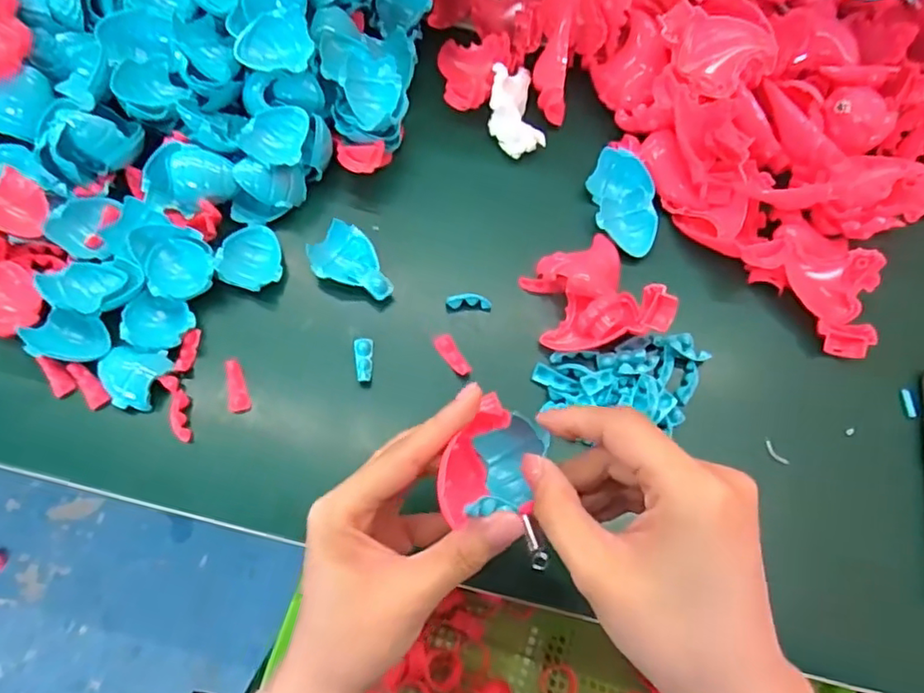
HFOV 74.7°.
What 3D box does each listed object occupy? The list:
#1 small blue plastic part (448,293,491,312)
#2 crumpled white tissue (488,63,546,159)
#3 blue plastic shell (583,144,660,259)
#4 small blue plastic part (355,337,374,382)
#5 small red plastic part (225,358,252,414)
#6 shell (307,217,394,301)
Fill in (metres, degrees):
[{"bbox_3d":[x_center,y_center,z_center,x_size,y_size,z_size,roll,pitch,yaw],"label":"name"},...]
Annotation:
[{"bbox_3d":[0.005,-0.029,0.388,0.028,0.006,0.010,1,69,-4],"label":"small blue plastic part"},{"bbox_3d":[0.036,-0.169,0.424,0.035,0.024,0.065,-7,69,-6],"label":"crumpled white tissue"},{"bbox_3d":[0.111,-0.098,0.410,0.042,0.013,0.075,-4,69,-6],"label":"blue plastic shell"},{"bbox_3d":[-0.059,0.008,0.367,0.010,0.007,0.028,-1,69,-4],"label":"small blue plastic part"},{"bbox_3d":[-0.132,0.023,0.355,0.012,0.010,0.031,-15,71,-10],"label":"small red plastic part"},{"bbox_3d":[-0.068,-0.051,0.386,0.055,0.018,0.038,37,71,10],"label":"shell"}]

